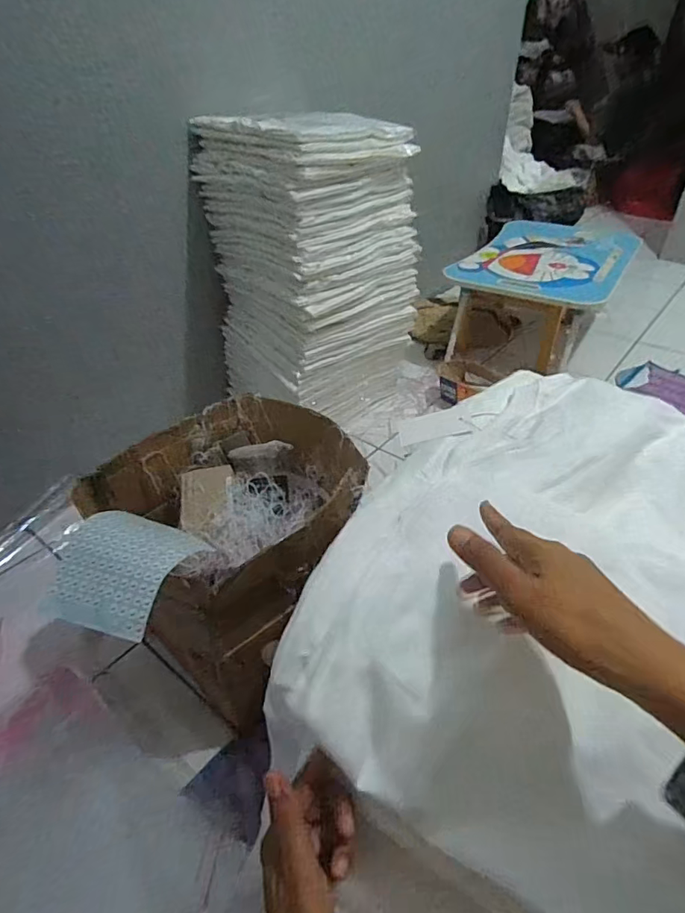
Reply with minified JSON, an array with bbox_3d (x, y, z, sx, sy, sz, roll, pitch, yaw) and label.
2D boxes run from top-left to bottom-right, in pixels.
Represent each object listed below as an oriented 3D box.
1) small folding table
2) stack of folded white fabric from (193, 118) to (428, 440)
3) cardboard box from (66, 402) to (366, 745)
[{"bbox_3d":[0.551,-0.443,1.431,0.379,0.265,0.580,21,43,25],"label":"small folding table"},{"bbox_3d":[-0.060,-0.390,1.094,0.310,0.579,0.360,27,46,30],"label":"stack of folded white fabric"},{"bbox_3d":[-0.119,0.118,0.695,0.311,0.253,0.319,31,48,33],"label":"cardboard box"}]

